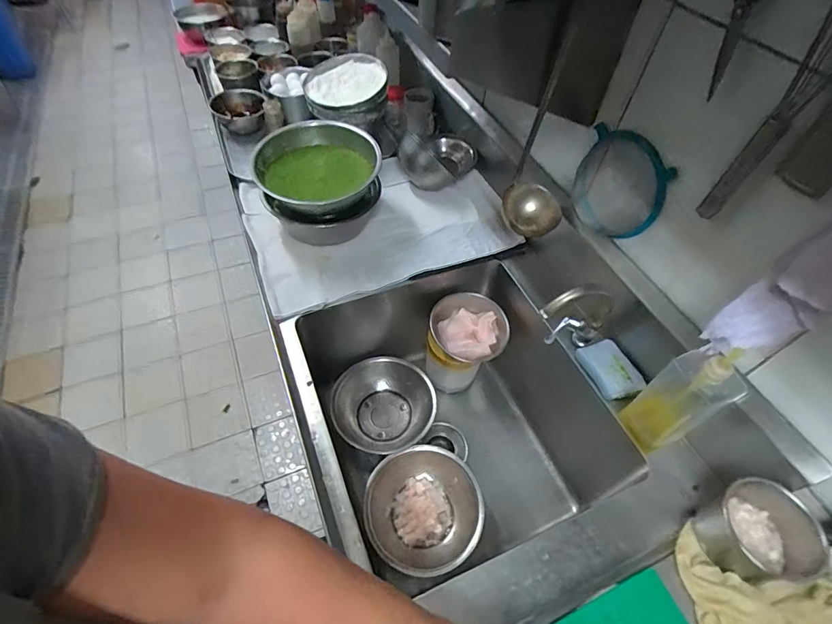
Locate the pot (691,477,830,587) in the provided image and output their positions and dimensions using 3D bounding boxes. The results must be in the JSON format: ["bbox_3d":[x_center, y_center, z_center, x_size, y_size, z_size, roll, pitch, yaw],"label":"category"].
[{"bbox_3d":[0.479,0.306,0.609,0.101,0.108,0.122,7,53,2],"label":"pot"}]

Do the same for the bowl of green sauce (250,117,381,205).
[{"bbox_3d":[-0.217,-0.315,0.952,0.264,0.094,0.268,-13,55,-12],"label":"bowl of green sauce"}]

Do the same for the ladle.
[{"bbox_3d":[0.241,-0.284,0.784,0.114,0.333,0.070,19,54,11],"label":"ladle"}]

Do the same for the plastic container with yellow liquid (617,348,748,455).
[{"bbox_3d":[0.414,0.131,0.666,0.070,0.236,0.083,-18,56,-16],"label":"plastic container with yellow liquid"}]

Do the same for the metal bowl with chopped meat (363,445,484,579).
[{"bbox_3d":[0.014,0.431,0.936,0.242,0.090,0.244,1,53,-2],"label":"metal bowl with chopped meat"}]

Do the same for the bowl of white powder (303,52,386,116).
[{"bbox_3d":[-0.186,-0.605,1.173,0.221,0.088,0.271,-8,54,-9],"label":"bowl of white powder"}]

